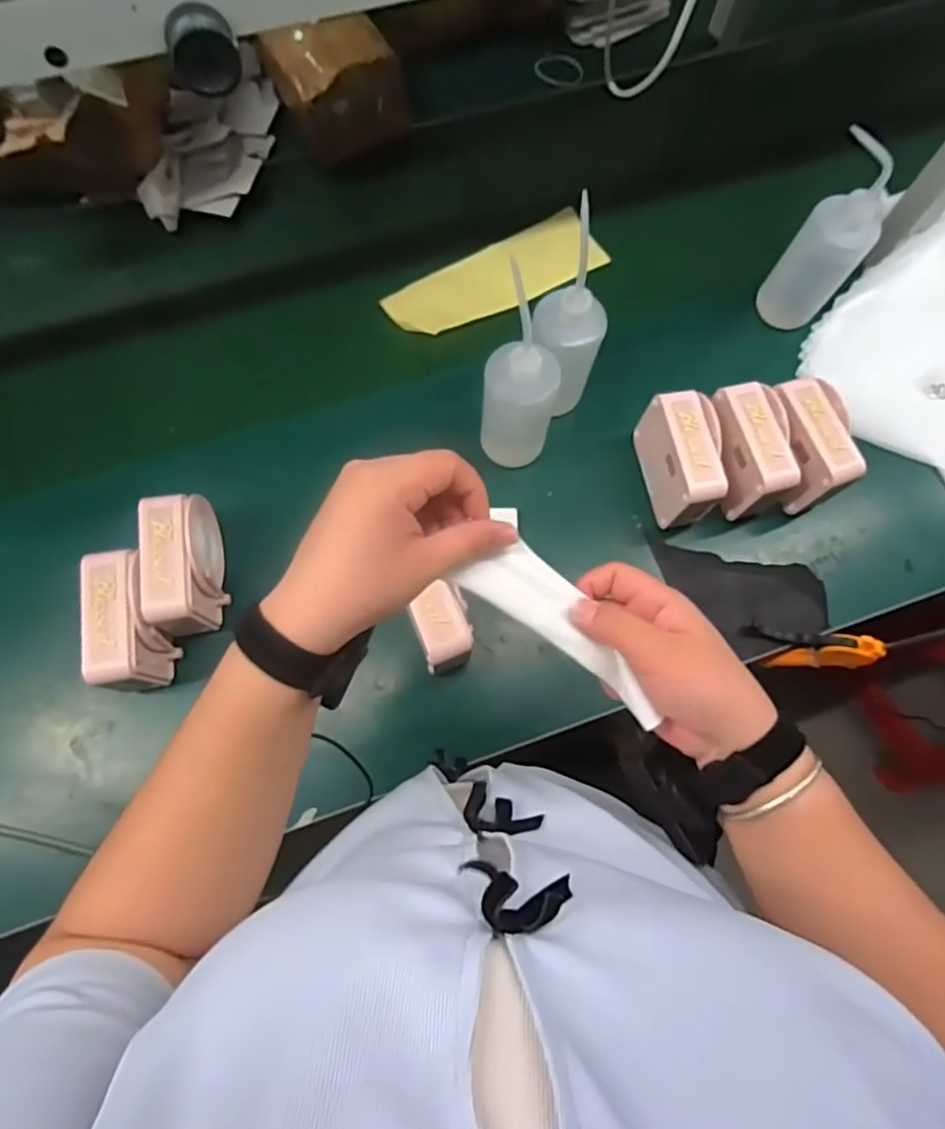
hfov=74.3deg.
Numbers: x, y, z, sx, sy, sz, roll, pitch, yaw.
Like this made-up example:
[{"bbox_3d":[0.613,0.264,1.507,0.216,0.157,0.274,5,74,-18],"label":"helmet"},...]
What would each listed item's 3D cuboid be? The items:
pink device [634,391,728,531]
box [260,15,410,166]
[{"bbox_3d":[0.233,-0.113,0.695,0.056,0.103,0.128,-9,73,-3],"label":"pink device"},{"bbox_3d":[-0.172,-0.624,0.814,0.145,0.104,0.141,-26,75,-8],"label":"box"}]

